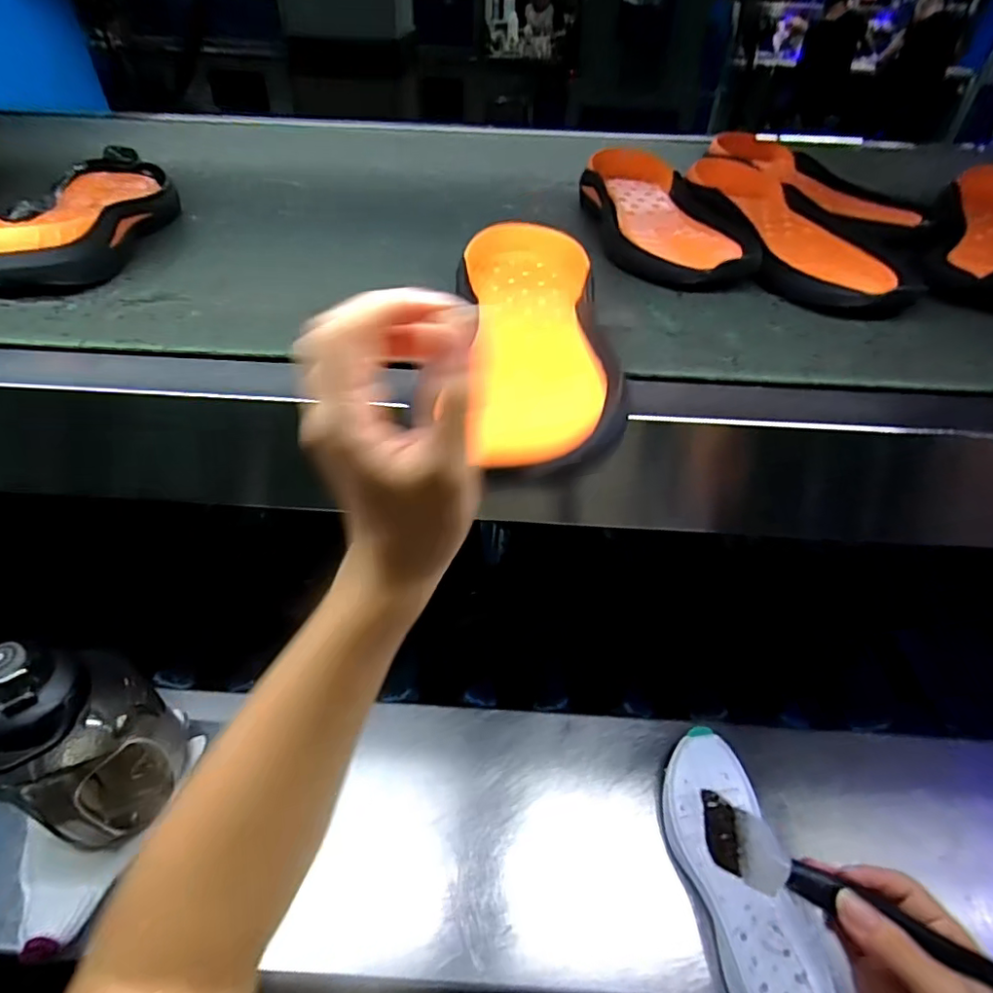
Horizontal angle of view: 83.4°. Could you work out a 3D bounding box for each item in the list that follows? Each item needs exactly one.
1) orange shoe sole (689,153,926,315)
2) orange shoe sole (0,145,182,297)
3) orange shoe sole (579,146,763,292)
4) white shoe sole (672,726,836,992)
[{"bbox_3d":[0.270,-0.239,0.496,0.116,0.049,0.261,-6,45,-6],"label":"orange shoe sole"},{"bbox_3d":[-0.369,-0.266,0.518,0.110,0.051,0.298,-8,45,-8],"label":"orange shoe sole"},{"bbox_3d":[0.156,-0.271,0.538,0.118,0.047,0.277,-5,45,-5],"label":"orange shoe sole"},{"bbox_3d":[0.216,0.339,0.503,0.086,0.031,0.237,-5,45,-5],"label":"white shoe sole"}]

